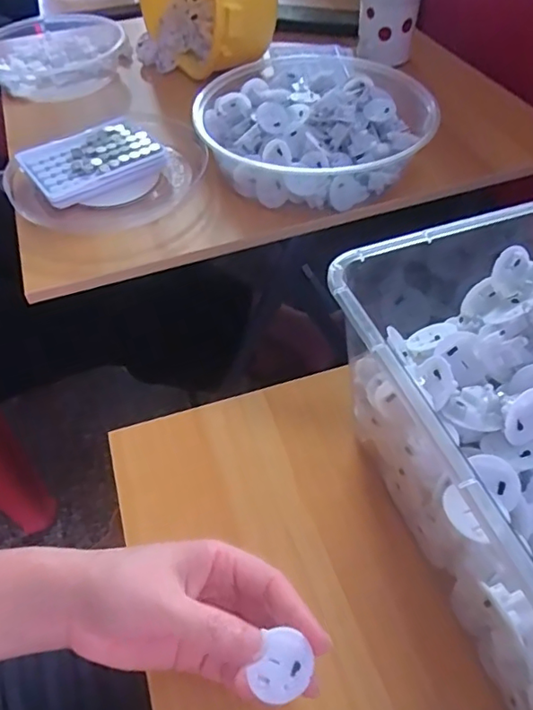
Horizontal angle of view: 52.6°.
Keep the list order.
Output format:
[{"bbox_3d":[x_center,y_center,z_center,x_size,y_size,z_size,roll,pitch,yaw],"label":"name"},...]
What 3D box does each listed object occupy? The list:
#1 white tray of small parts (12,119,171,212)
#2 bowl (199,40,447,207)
[{"bbox_3d":[-0.175,-0.195,0.544,0.122,0.025,0.090,-32,55,-21],"label":"white tray of small parts"},{"bbox_3d":[0.057,-0.241,0.571,0.232,0.074,0.256,18,53,18],"label":"bowl"}]

